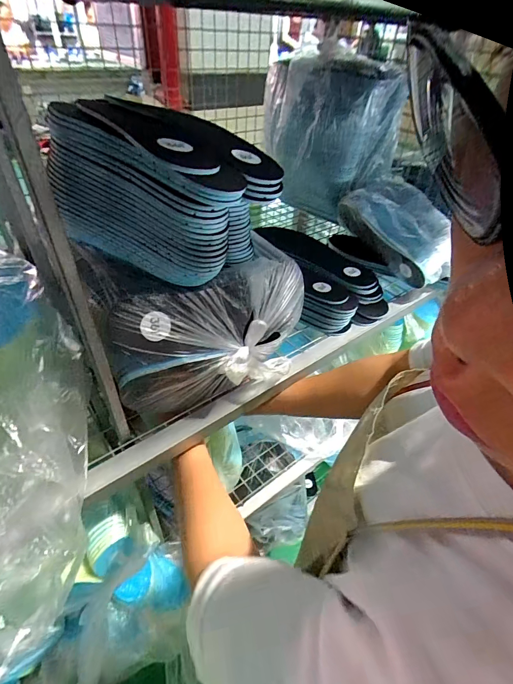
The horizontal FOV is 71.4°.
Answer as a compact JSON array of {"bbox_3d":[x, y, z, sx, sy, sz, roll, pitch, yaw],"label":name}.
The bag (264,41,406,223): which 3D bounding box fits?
[{"bbox_3d":[0.154,-0.459,0.788,0.214,0.275,0.212,-15,45,-20],"label":"bag"}]

